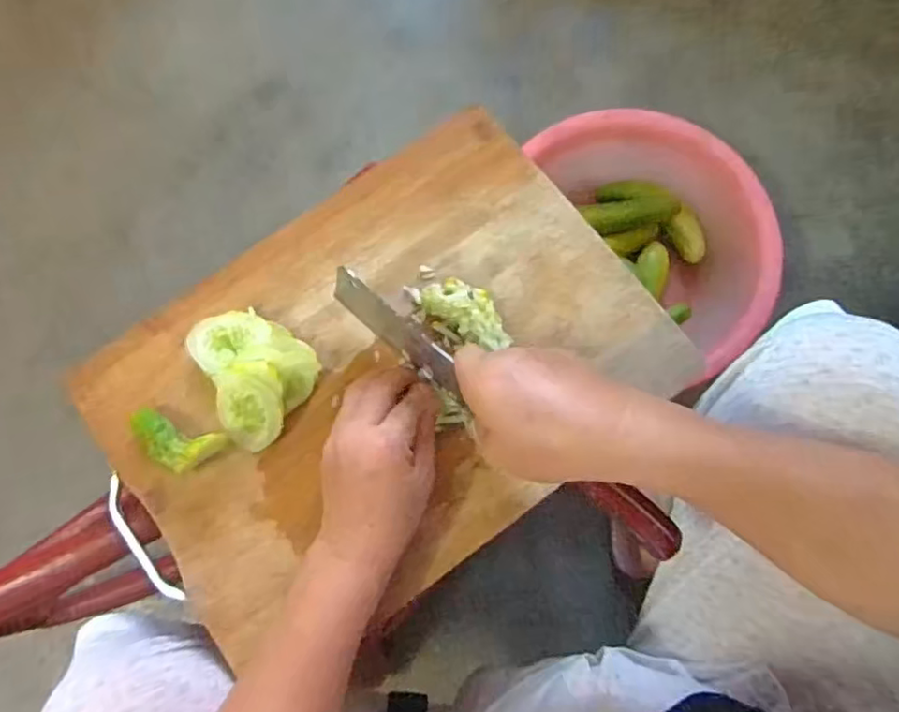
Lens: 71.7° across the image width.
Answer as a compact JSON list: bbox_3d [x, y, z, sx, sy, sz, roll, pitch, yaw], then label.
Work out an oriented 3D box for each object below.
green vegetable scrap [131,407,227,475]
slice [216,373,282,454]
[{"bbox_3d":[-0.196,0.062,0.442,0.066,0.029,0.032,18,80,4],"label":"green vegetable scrap"},{"bbox_3d":[-0.141,0.040,0.442,0.041,0.006,0.057,-12,111,0],"label":"slice"}]

